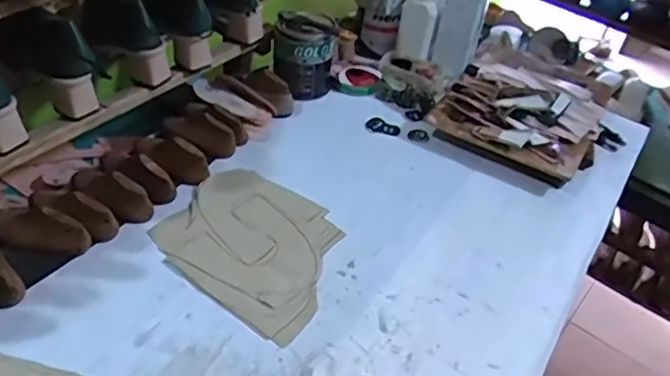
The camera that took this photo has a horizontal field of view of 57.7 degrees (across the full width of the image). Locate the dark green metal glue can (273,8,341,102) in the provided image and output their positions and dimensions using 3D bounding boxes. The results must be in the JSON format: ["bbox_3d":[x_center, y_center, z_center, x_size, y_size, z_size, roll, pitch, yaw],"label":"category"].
[{"bbox_3d":[-0.056,-0.234,1.105,0.114,0.139,0.092,4,40,-5],"label":"dark green metal glue can"}]

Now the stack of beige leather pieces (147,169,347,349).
[{"bbox_3d":[-0.109,0.072,0.845,0.261,0.015,0.224,27,44,21],"label":"stack of beige leather pieces"}]

